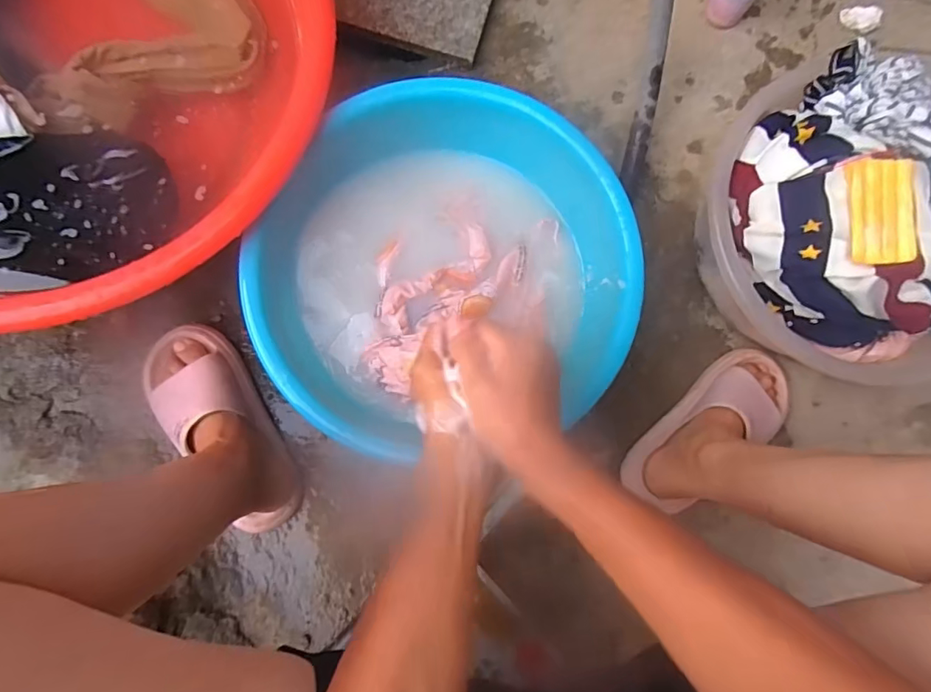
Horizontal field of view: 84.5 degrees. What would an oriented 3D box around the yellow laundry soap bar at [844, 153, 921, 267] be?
[{"bbox_3d":[0.395,-0.131,0.488,0.064,0.017,0.104,-3,83,-6],"label":"yellow laundry soap bar"}]

